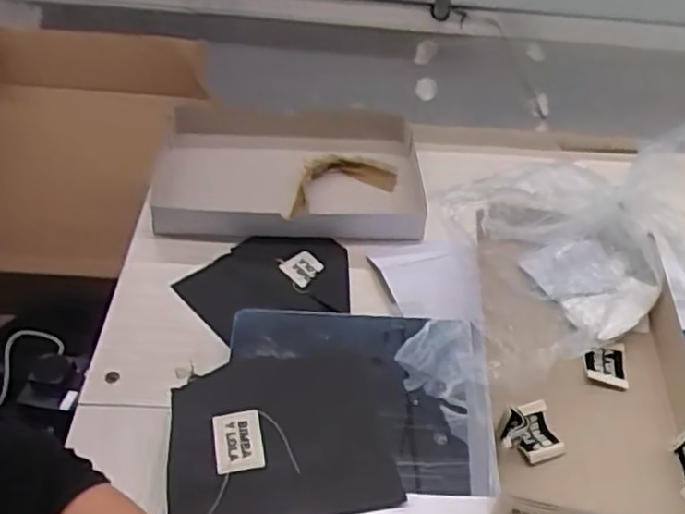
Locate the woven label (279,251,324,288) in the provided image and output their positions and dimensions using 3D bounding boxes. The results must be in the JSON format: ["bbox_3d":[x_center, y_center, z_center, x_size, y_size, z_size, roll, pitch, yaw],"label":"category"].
[{"bbox_3d":[-0.039,0.011,0.665,0.034,0.004,0.033,-37,66,-21],"label":"woven label"}]

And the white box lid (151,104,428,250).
[{"bbox_3d":[-0.055,-0.095,0.744,0.289,0.038,0.211,5,44,-1],"label":"white box lid"}]

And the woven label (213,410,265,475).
[{"bbox_3d":[-0.077,0.138,0.505,0.034,0.004,0.047,-4,50,-12],"label":"woven label"}]

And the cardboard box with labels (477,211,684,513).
[{"bbox_3d":[0.207,0.093,0.549,0.190,0.055,0.275,6,44,0],"label":"cardboard box with labels"}]

